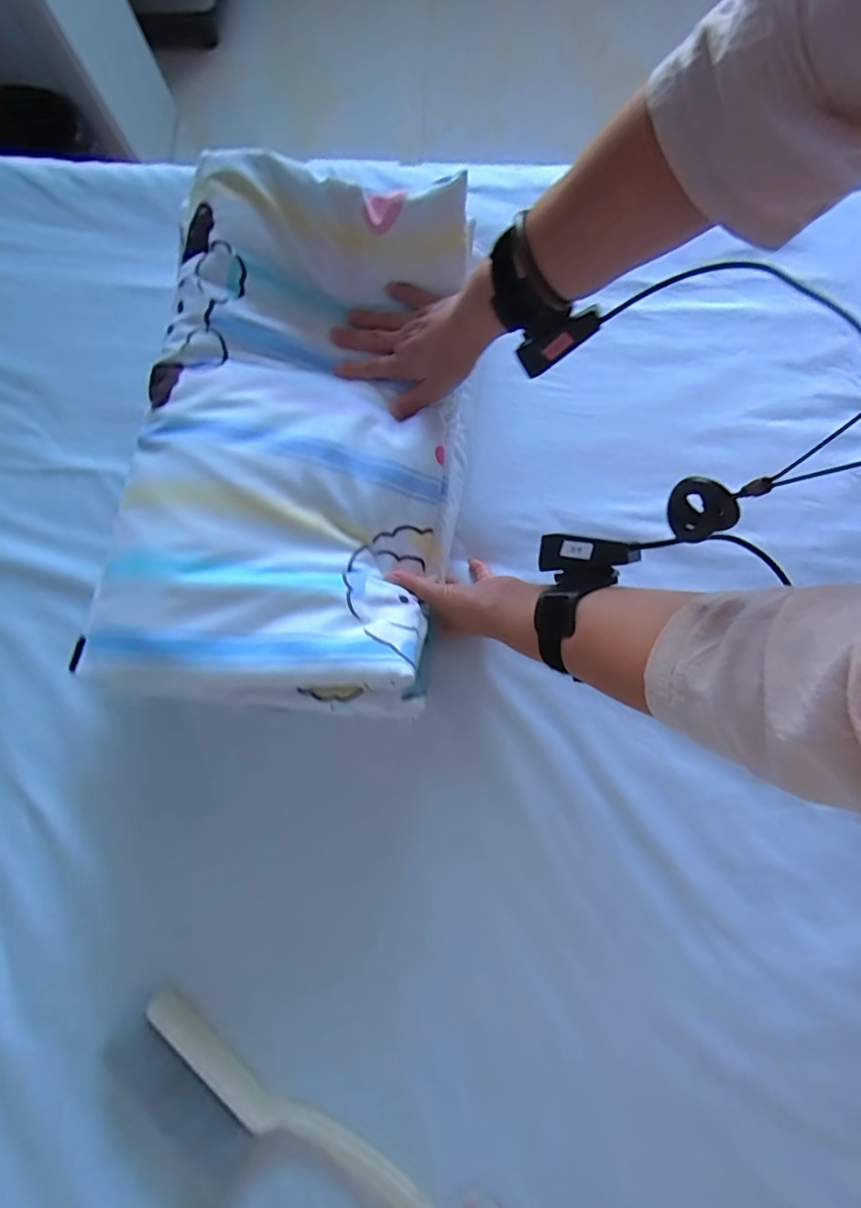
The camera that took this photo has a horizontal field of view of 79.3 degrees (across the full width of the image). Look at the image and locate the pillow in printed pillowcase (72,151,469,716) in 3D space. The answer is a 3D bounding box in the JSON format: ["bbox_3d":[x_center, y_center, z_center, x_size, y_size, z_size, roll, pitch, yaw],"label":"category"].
[{"bbox_3d":[-0.112,-0.148,0.457,0.259,0.100,0.462,4,80,1],"label":"pillow in printed pillowcase"}]

